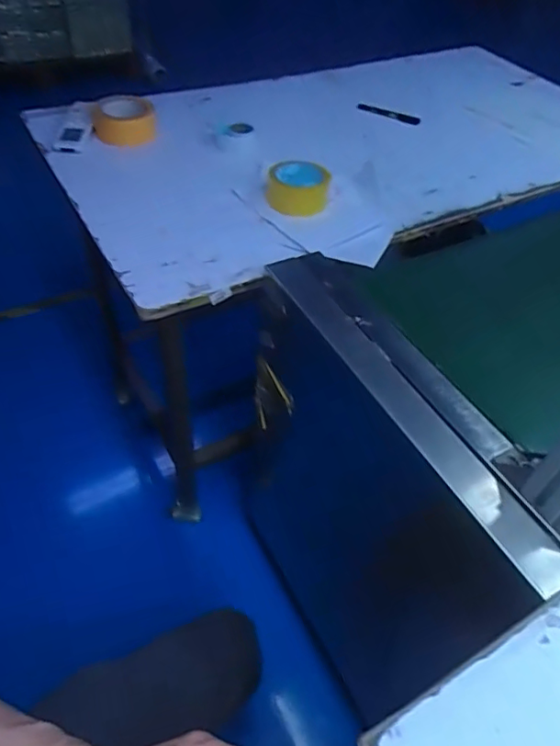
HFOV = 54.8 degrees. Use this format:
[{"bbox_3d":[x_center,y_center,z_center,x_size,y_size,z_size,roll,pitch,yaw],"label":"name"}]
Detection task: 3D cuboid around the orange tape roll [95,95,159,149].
[{"bbox_3d":[-0.287,-0.466,1.005,0.115,0.053,0.096,-10,48,-15],"label":"orange tape roll"}]

